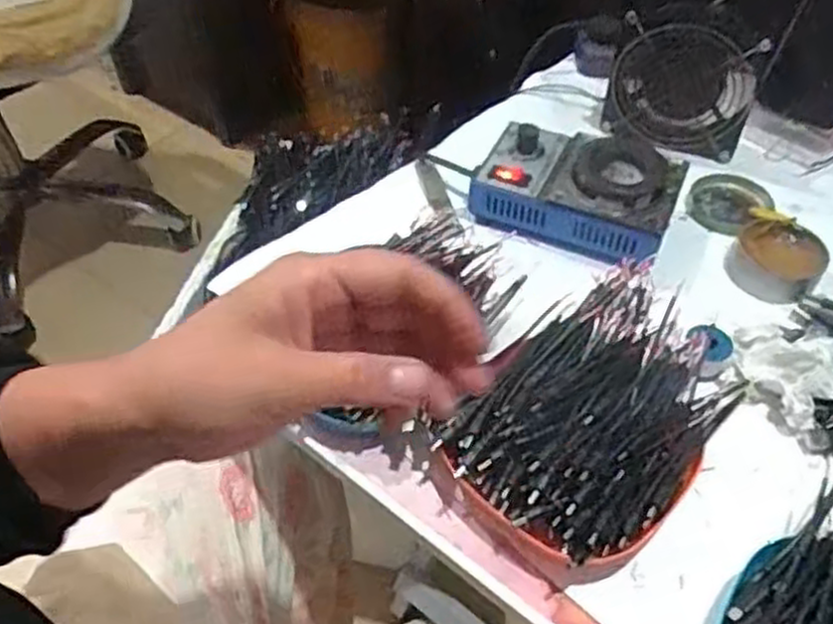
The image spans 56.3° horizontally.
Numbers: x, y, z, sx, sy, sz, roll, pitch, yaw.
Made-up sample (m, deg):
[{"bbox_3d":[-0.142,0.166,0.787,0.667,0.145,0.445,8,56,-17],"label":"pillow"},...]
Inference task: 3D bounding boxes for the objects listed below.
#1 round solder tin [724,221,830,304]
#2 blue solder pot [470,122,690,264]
[{"bbox_3d":[0.272,-0.040,0.589,0.065,0.021,0.073,30,56,24],"label":"round solder tin"},{"bbox_3d":[0.125,-0.096,0.616,0.151,0.060,0.096,20,52,18],"label":"blue solder pot"}]

